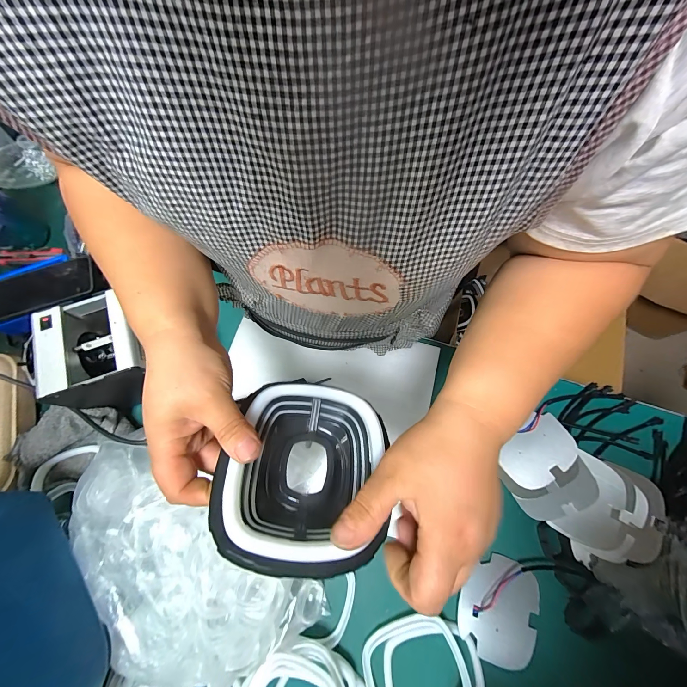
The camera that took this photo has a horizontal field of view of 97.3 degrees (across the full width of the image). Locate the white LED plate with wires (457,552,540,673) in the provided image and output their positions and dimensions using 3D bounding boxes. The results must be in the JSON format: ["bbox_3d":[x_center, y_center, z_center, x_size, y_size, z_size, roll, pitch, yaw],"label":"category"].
[{"bbox_3d":[0.219,0.372,0.426,0.107,0.012,0.123,22,73,6],"label":"white LED plate with wires"}]

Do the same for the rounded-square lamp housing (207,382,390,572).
[{"bbox_3d":[-0.032,0.103,0.248,0.120,0.060,0.140,11,49,-3],"label":"rounded-square lamp housing"}]

